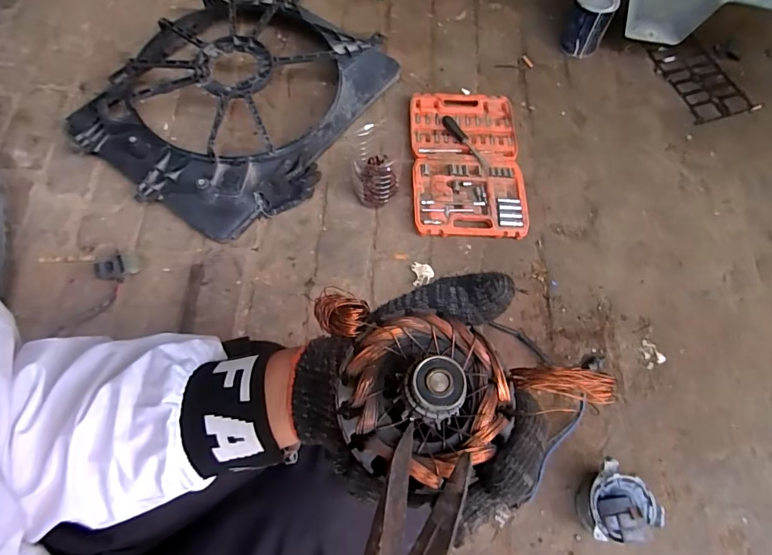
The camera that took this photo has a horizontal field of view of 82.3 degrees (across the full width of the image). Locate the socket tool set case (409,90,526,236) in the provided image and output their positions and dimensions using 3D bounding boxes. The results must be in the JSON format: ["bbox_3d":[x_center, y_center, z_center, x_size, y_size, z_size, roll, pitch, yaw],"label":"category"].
[{"bbox_3d":[0.185,-0.270,1.027,0.246,0.030,0.391,0,69,-3],"label":"socket tool set case"}]

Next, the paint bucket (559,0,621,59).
[{"bbox_3d":[0.522,-0.663,1.147,0.104,0.130,0.114,1,69,-3],"label":"paint bucket"}]

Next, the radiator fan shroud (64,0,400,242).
[{"bbox_3d":[-0.335,-0.448,1.033,0.550,0.101,0.686,28,70,8],"label":"radiator fan shroud"}]

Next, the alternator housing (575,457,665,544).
[{"bbox_3d":[0.389,0.383,0.730,0.114,0.082,0.120,29,70,8],"label":"alternator housing"}]

